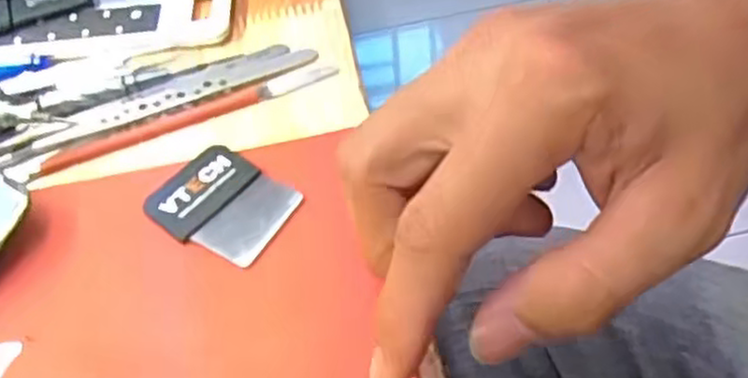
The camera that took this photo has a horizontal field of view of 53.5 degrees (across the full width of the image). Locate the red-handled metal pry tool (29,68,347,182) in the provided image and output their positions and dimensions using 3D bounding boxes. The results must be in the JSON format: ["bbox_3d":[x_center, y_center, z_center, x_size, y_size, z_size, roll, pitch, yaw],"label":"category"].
[{"bbox_3d":[-0.078,-0.030,0.307,0.129,0.007,0.009,-18,54,-13],"label":"red-handled metal pry tool"}]

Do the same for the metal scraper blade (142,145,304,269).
[{"bbox_3d":[-0.056,0.005,0.271,0.049,0.004,0.039,29,58,22],"label":"metal scraper blade"}]

